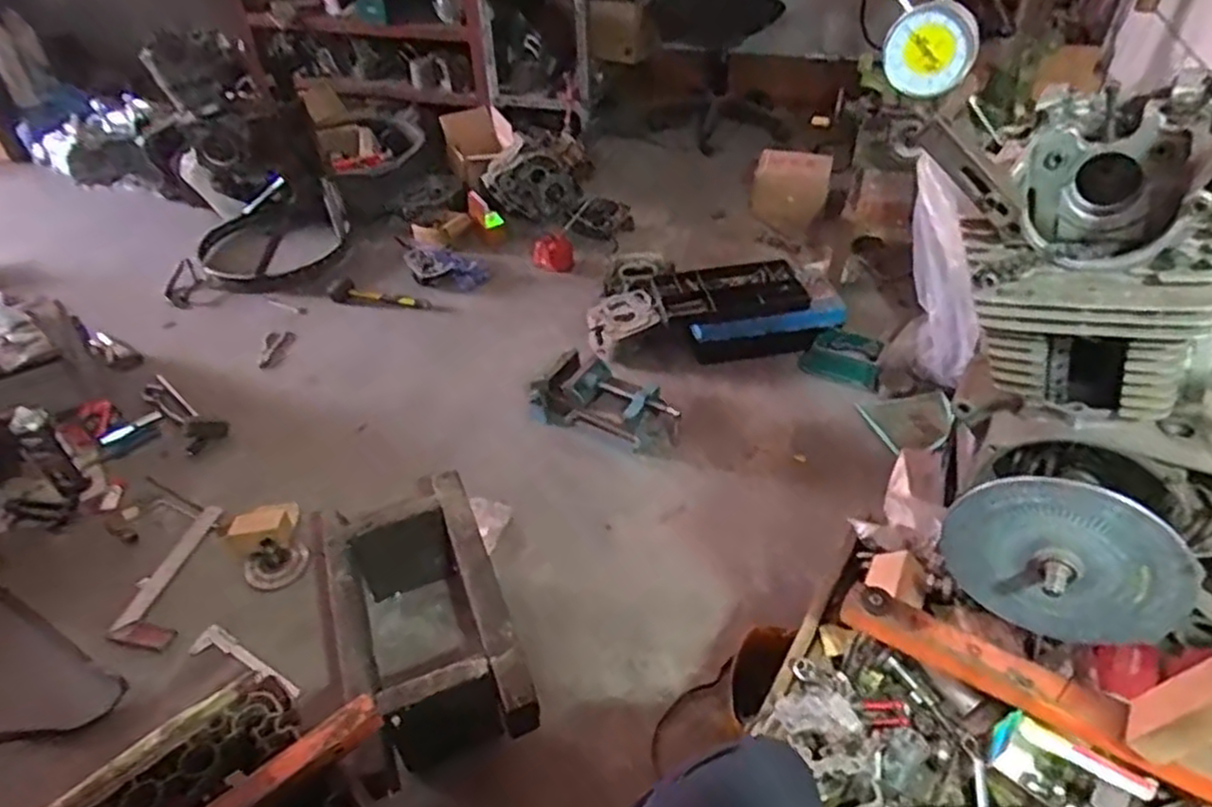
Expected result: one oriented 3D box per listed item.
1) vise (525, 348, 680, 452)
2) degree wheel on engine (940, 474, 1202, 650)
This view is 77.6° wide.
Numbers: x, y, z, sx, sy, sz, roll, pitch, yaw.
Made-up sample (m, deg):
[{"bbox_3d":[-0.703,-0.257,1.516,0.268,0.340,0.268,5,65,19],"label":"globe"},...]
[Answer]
[{"bbox_3d":[-0.008,0.010,1.710,0.330,0.118,0.147,21,47,24],"label":"vise"},{"bbox_3d":[0.315,0.117,0.526,0.148,0.138,0.025,20,47,23],"label":"degree wheel on engine"}]

